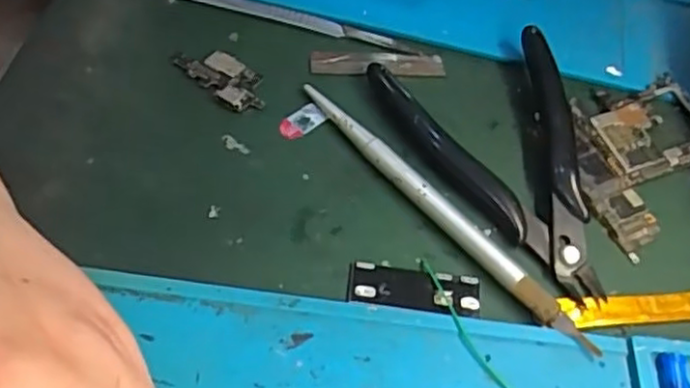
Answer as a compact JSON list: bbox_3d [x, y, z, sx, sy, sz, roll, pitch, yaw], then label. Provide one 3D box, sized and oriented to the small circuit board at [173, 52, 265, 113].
[{"bbox_3d":[-0.049,-0.048,0.276,0.041,0.005,0.020,39,59,20],"label":"small circuit board"}]

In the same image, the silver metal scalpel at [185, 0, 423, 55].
[{"bbox_3d":[-0.031,-0.080,0.299,0.128,0.007,0.007,14,54,3],"label":"silver metal scalpel"}]

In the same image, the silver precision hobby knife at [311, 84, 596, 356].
[{"bbox_3d":[0.033,0.005,0.245,0.008,0.010,0.140,-33,62,-26],"label":"silver precision hobby knife"}]

